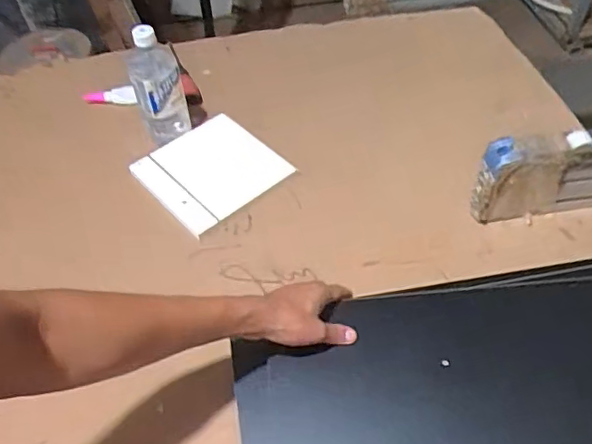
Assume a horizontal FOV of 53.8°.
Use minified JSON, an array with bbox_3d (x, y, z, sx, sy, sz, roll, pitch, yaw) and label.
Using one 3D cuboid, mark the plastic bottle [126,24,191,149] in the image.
[{"bbox_3d":[-0.214,-0.210,0.904,0.075,0.183,0.066,-17,51,-12],"label":"plastic bottle"}]

